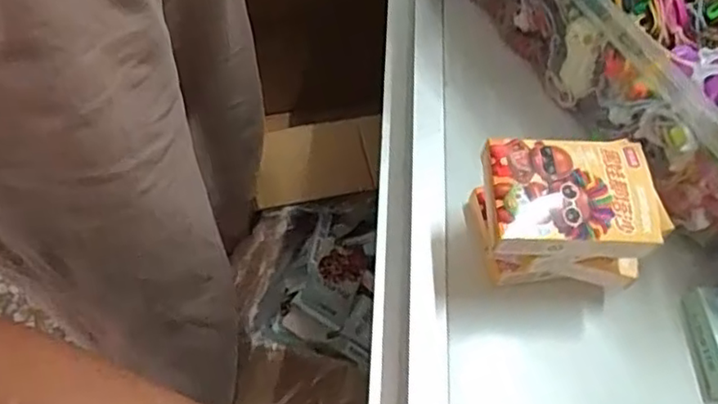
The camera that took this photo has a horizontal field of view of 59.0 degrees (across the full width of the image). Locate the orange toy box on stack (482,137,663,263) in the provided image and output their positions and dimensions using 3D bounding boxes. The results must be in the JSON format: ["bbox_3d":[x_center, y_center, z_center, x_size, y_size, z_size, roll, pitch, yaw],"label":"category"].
[{"bbox_3d":[0.118,-0.002,0.362,0.091,0.023,0.064,0,60,-3],"label":"orange toy box on stack"}]

